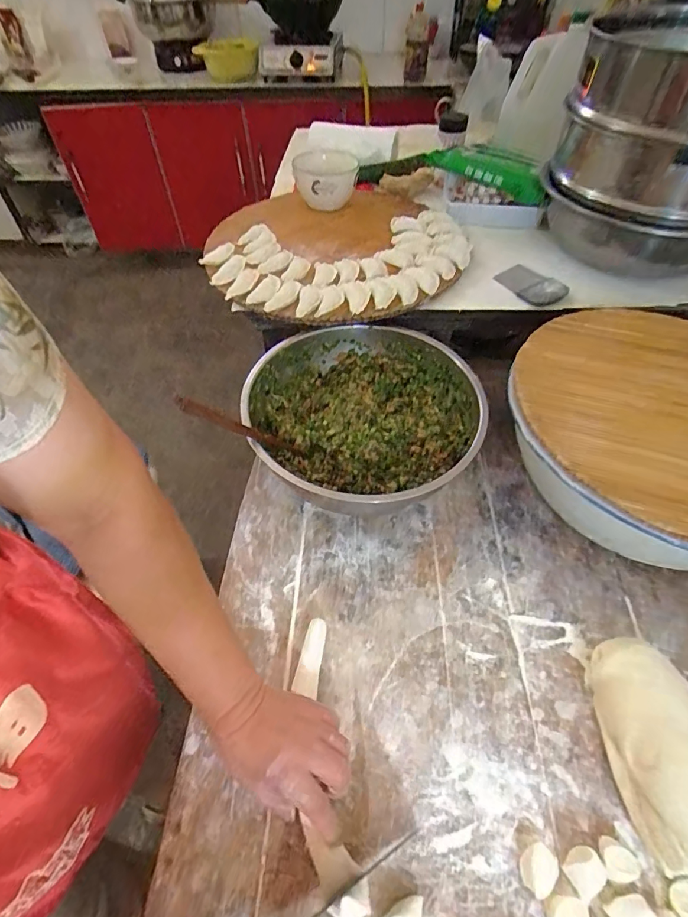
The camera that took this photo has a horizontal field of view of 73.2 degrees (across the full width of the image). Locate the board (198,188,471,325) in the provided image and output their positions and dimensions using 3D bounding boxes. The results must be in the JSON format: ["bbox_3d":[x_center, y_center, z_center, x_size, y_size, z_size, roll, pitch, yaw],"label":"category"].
[{"bbox_3d":[-0.019,-0.364,0.785,0.412,0.037,0.401,-1,50,1],"label":"board"}]

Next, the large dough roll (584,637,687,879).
[{"bbox_3d":[0.276,0.251,0.413,0.082,0.085,0.175,-9,52,-6],"label":"large dough roll"}]

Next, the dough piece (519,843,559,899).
[{"bbox_3d":[0.162,0.343,0.387,0.027,0.015,0.033,32,58,23],"label":"dough piece"}]

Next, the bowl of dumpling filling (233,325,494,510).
[{"bbox_3d":[0.023,-0.048,0.636,0.301,0.115,0.298,0,52,0],"label":"bowl of dumpling filling"}]

